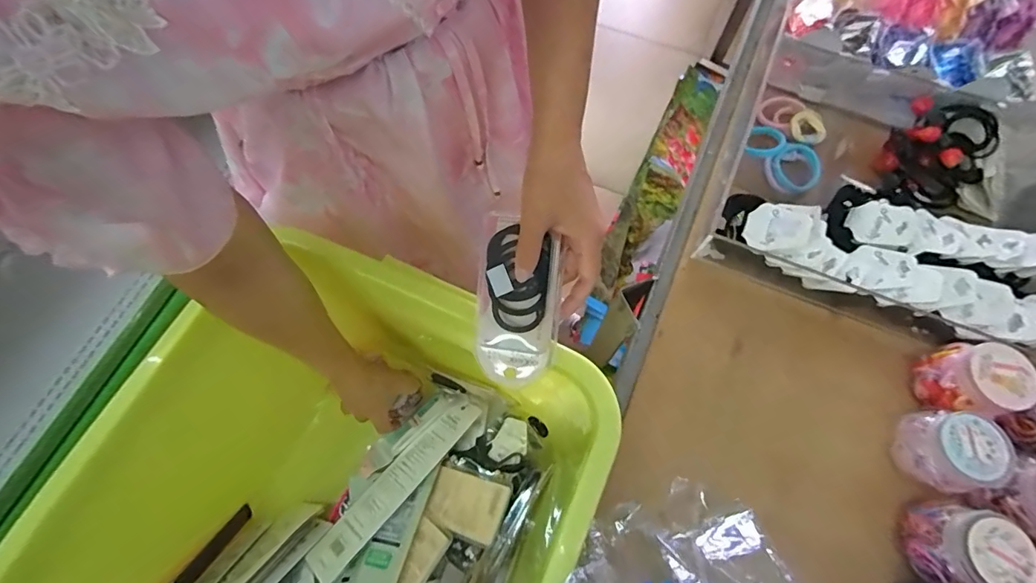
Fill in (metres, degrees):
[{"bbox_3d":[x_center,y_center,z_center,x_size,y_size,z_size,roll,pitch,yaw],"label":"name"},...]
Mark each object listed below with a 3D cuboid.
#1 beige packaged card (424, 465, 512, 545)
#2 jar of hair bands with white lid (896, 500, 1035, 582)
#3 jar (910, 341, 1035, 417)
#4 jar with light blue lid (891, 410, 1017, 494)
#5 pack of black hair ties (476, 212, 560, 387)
[{"bbox_3d":[-0.064,0.251,0.551,0.104,0.012,0.064,3,56,35],"label":"beige packaged card"},{"bbox_3d":[0.330,0.190,0.346,0.054,0.058,0.056,0,69,1],"label":"jar of hair bands with white lid"},{"bbox_3d":[0.376,0.072,0.386,0.055,0.051,0.058,-9,69,-2],"label":"jar"},{"bbox_3d":[0.340,0.126,0.369,0.045,0.056,0.058,-1,69,1],"label":"jar with light blue lid"},{"bbox_3d":[-0.002,0.009,0.386,0.067,0.013,0.140,3,98,15],"label":"pack of black hair ties"}]

